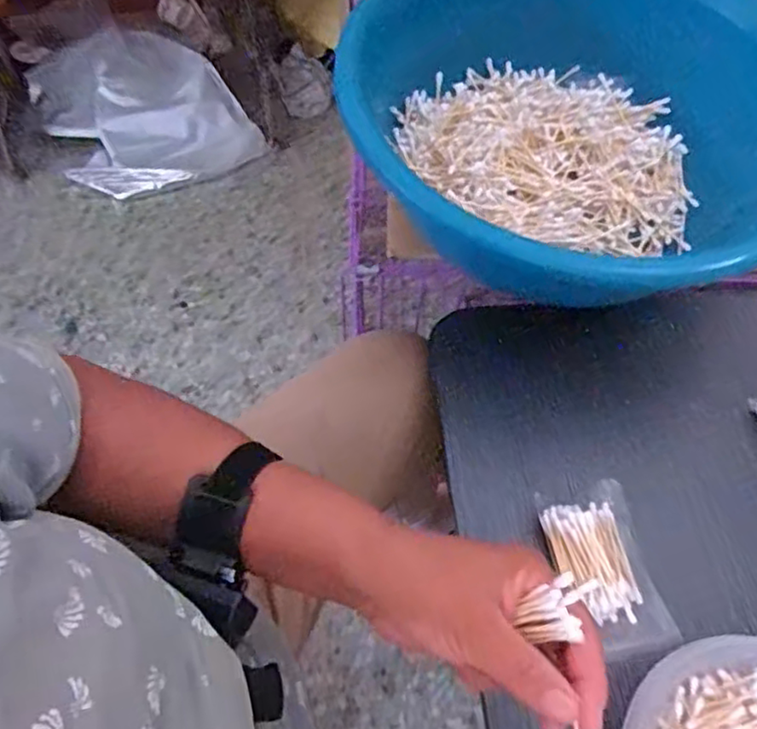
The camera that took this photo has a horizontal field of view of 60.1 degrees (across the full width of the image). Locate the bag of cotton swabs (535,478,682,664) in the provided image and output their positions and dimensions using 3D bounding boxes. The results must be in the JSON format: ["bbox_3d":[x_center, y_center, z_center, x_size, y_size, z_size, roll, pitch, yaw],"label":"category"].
[{"bbox_3d":[0.165,0.148,0.475,0.069,0.017,0.117,-11,62,-7],"label":"bag of cotton swabs"}]

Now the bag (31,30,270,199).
[{"bbox_3d":[-0.444,-0.481,1.252,0.351,0.059,0.320,-23,98,-3],"label":"bag"}]

